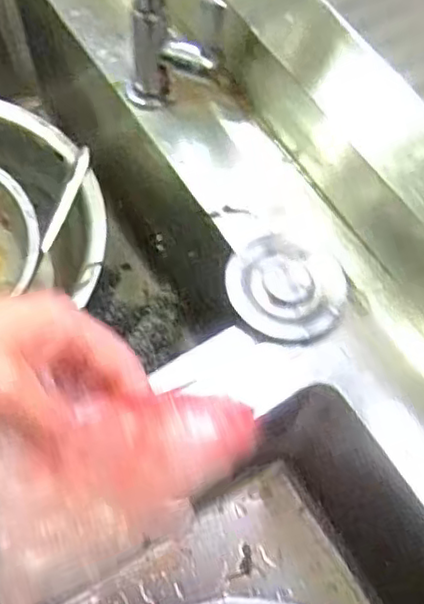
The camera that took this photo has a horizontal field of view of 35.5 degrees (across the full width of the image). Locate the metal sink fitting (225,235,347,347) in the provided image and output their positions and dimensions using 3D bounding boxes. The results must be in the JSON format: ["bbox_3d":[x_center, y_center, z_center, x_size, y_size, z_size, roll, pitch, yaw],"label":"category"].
[{"bbox_3d":[0.053,-0.010,0.478,0.086,0.019,0.076,25,67,10],"label":"metal sink fitting"}]

